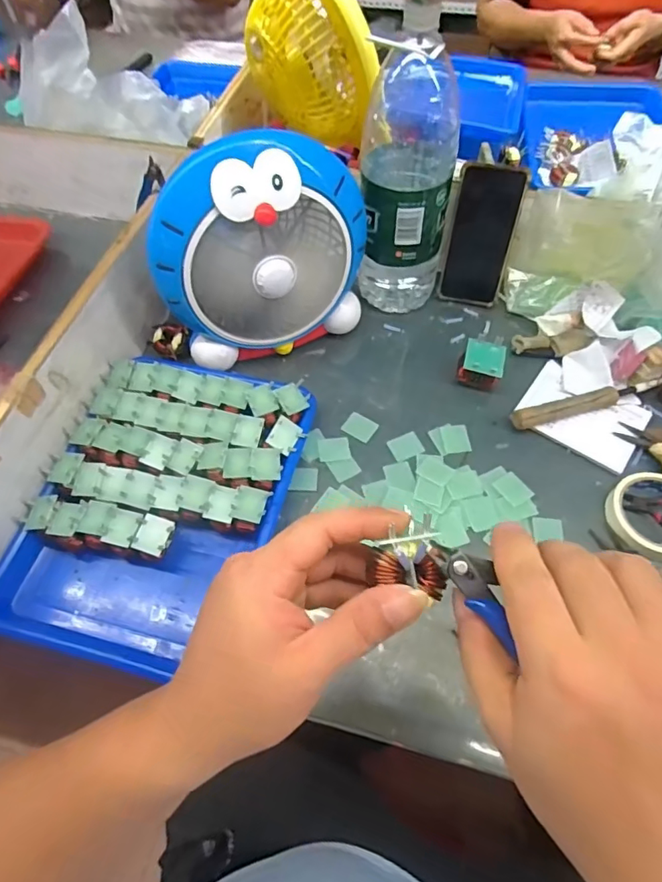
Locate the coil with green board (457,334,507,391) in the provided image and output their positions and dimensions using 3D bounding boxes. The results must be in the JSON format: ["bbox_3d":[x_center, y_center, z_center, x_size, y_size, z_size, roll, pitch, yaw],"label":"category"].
[{"bbox_3d":[0.180,-0.090,0.620,0.047,0.048,0.052,17,60,12],"label":"coil with green board"}]

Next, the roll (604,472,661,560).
[{"bbox_3d":[0.331,0.075,0.525,0.096,0.016,0.088,4,59,4],"label":"roll"}]

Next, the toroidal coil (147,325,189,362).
[{"bbox_3d":[-0.204,-0.129,0.663,0.048,0.018,0.041,25,63,16],"label":"toroidal coil"}]

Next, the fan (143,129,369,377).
[{"bbox_3d":[-0.072,-0.196,0.570,0.233,0.228,0.070,-23,61,-12],"label":"fan"}]

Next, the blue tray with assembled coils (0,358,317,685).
[{"bbox_3d":[-0.176,0.061,0.540,0.244,0.052,0.311,12,60,9],"label":"blue tray with assembled coils"}]

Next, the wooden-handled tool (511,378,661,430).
[{"bbox_3d":[0.294,-0.043,0.594,0.179,0.023,0.023,-13,59,-6],"label":"wooden-handled tool"}]

